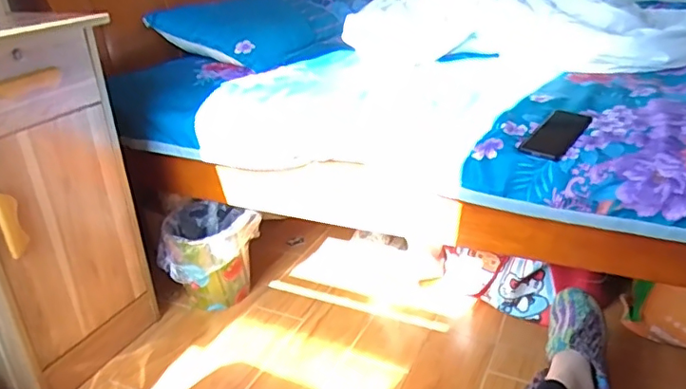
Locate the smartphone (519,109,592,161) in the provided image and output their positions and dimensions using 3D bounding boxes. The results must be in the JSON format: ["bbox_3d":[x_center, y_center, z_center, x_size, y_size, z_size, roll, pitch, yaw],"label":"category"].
[{"bbox_3d":[0.409,-0.118,1.046,0.078,0.010,0.169,24,48,35],"label":"smartphone"}]

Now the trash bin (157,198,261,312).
[{"bbox_3d":[-0.362,0.157,1.500,0.263,0.223,0.271,-13,28,-18],"label":"trash bin"}]

